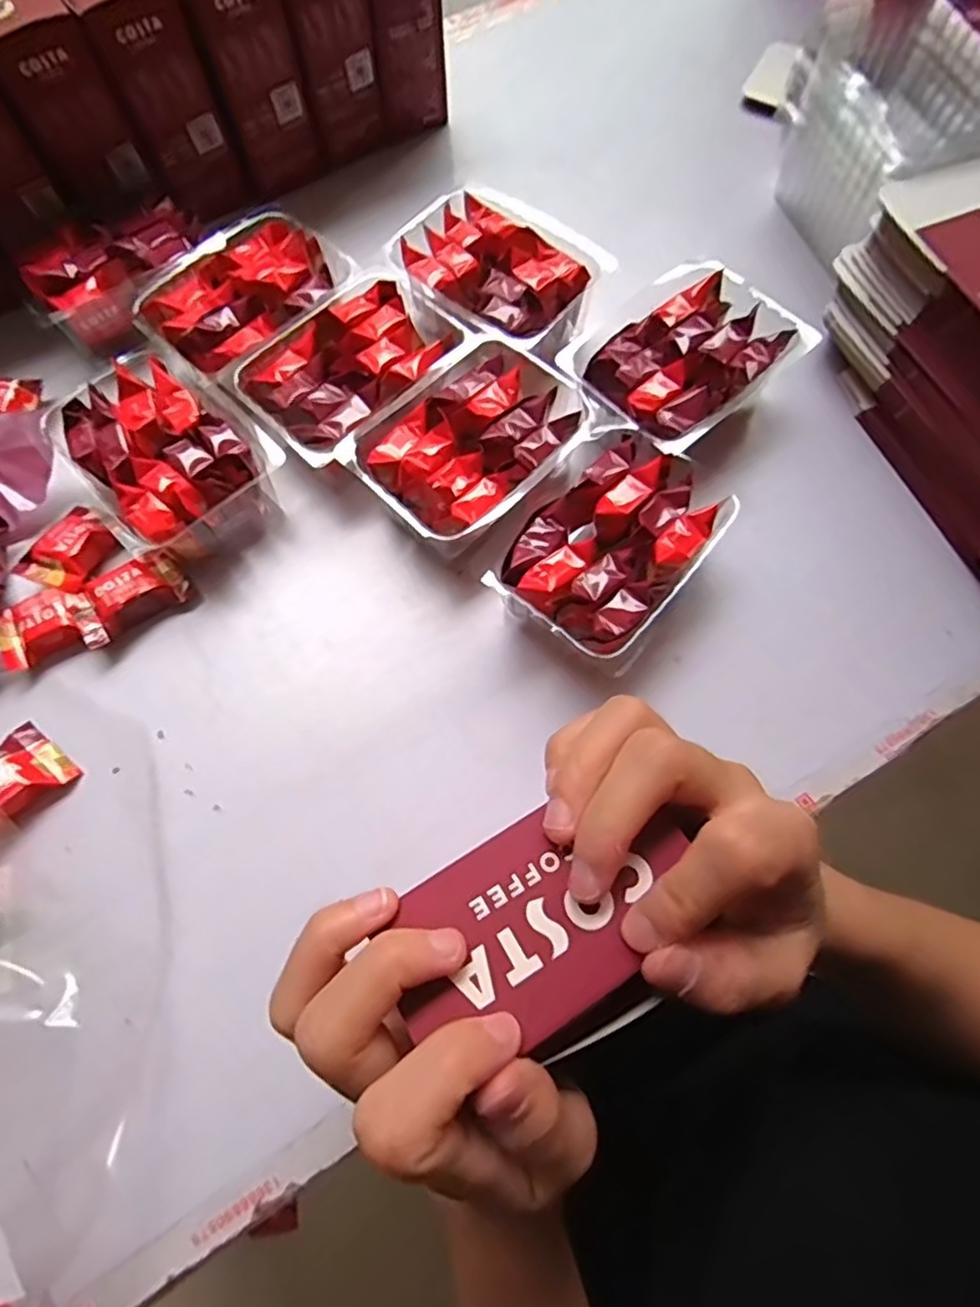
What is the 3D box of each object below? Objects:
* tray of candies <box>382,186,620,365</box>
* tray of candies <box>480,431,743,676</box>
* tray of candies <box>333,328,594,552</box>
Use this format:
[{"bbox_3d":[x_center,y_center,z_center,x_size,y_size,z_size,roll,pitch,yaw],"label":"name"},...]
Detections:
[{"bbox_3d":[0.004,-0.229,0.392,0.116,0.036,0.091,41,75,15],"label":"tray of candies"},{"bbox_3d":[0.062,-0.048,0.329,0.079,0.047,0.114,35,74,14],"label":"tray of candies"},{"bbox_3d":[-0.009,-0.108,0.355,0.119,0.049,0.095,-43,74,-14],"label":"tray of candies"}]

